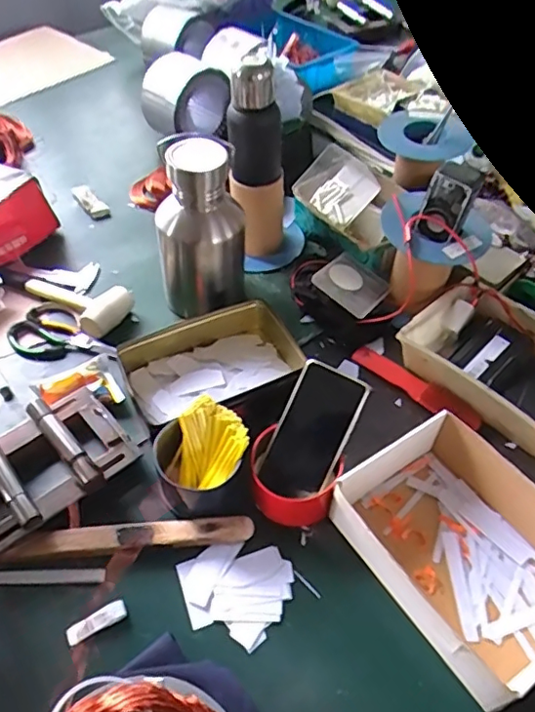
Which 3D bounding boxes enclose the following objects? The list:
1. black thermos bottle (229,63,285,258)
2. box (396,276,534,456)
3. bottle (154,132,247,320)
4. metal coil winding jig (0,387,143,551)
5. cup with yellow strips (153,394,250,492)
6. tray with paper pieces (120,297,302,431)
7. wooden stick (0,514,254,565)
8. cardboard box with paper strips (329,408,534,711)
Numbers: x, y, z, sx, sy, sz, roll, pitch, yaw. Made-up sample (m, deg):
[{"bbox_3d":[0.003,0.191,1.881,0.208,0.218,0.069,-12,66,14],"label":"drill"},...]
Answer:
[{"bbox_3d":[-0.014,-0.280,0.838,0.082,0.281,0.078,-1,51,-1],"label":"black thermos bottle"},{"bbox_3d":[0.316,0.010,0.746,0.245,0.053,0.166,37,60,26],"label":"box"},{"bbox_3d":[-0.094,-0.173,0.780,0.125,0.239,0.114,-8,52,-6],"label":"bottle"},{"bbox_3d":[-0.265,0.127,0.650,0.197,0.051,0.133,-33,58,-24],"label":"metal coil winding jig"},{"bbox_3d":[-0.072,0.110,0.630,0.096,0.070,0.089,0,51,0],"label":"cup with yellow strips"},{"bbox_3d":[-0.073,0.006,0.761,0.226,0.060,0.118,-25,55,-19],"label":"tray with paper pieces"},{"bbox_3d":[-0.153,0.199,0.610,0.268,0.021,0.028,-5,51,-4],"label":"wooden stick"},{"bbox_3d":[0.205,0.197,0.586,0.195,0.071,0.235,-29,57,-21],"label":"cardboard box with paper strips"}]

